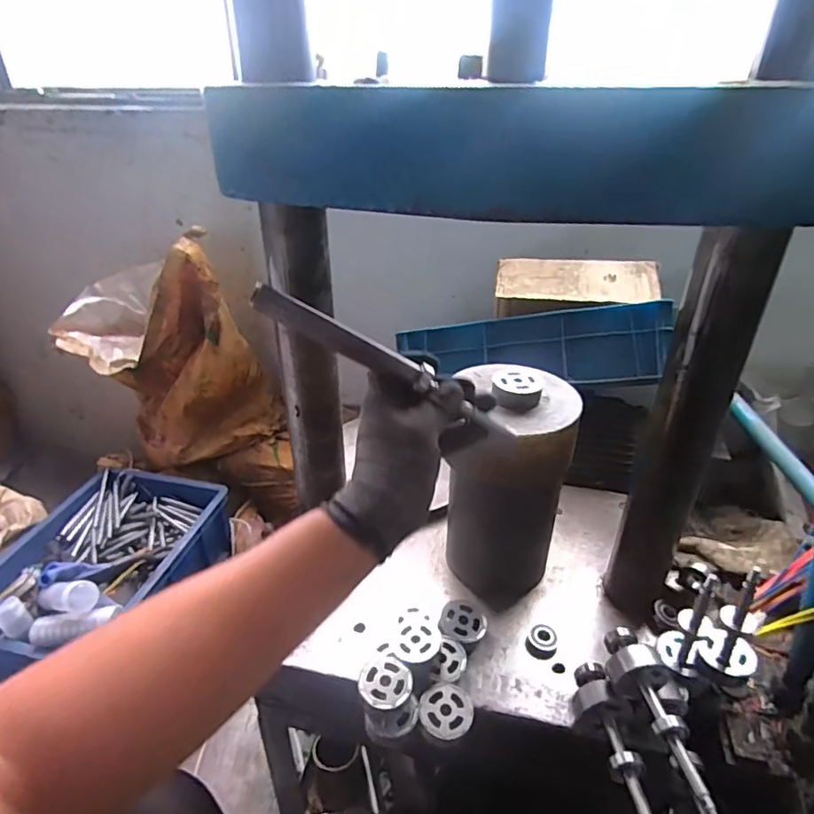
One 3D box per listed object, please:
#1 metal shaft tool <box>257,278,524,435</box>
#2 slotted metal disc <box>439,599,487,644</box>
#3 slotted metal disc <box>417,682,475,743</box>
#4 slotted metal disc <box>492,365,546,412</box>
[{"bbox_3d":[-0.012,-0.034,0.435,0.234,0.020,0.017,27,28,-15],"label":"metal shaft tool"},{"bbox_3d":[0.064,0.243,0.616,0.052,0.014,0.054,0,31,0],"label":"slotted metal disc"},{"bbox_3d":[0.039,0.295,0.529,0.051,0.010,0.052,0,31,0],"label":"slotted metal disc"},{"bbox_3d":[0.118,-0.021,0.578,0.053,0.025,0.056,0,31,0],"label":"slotted metal disc"}]

